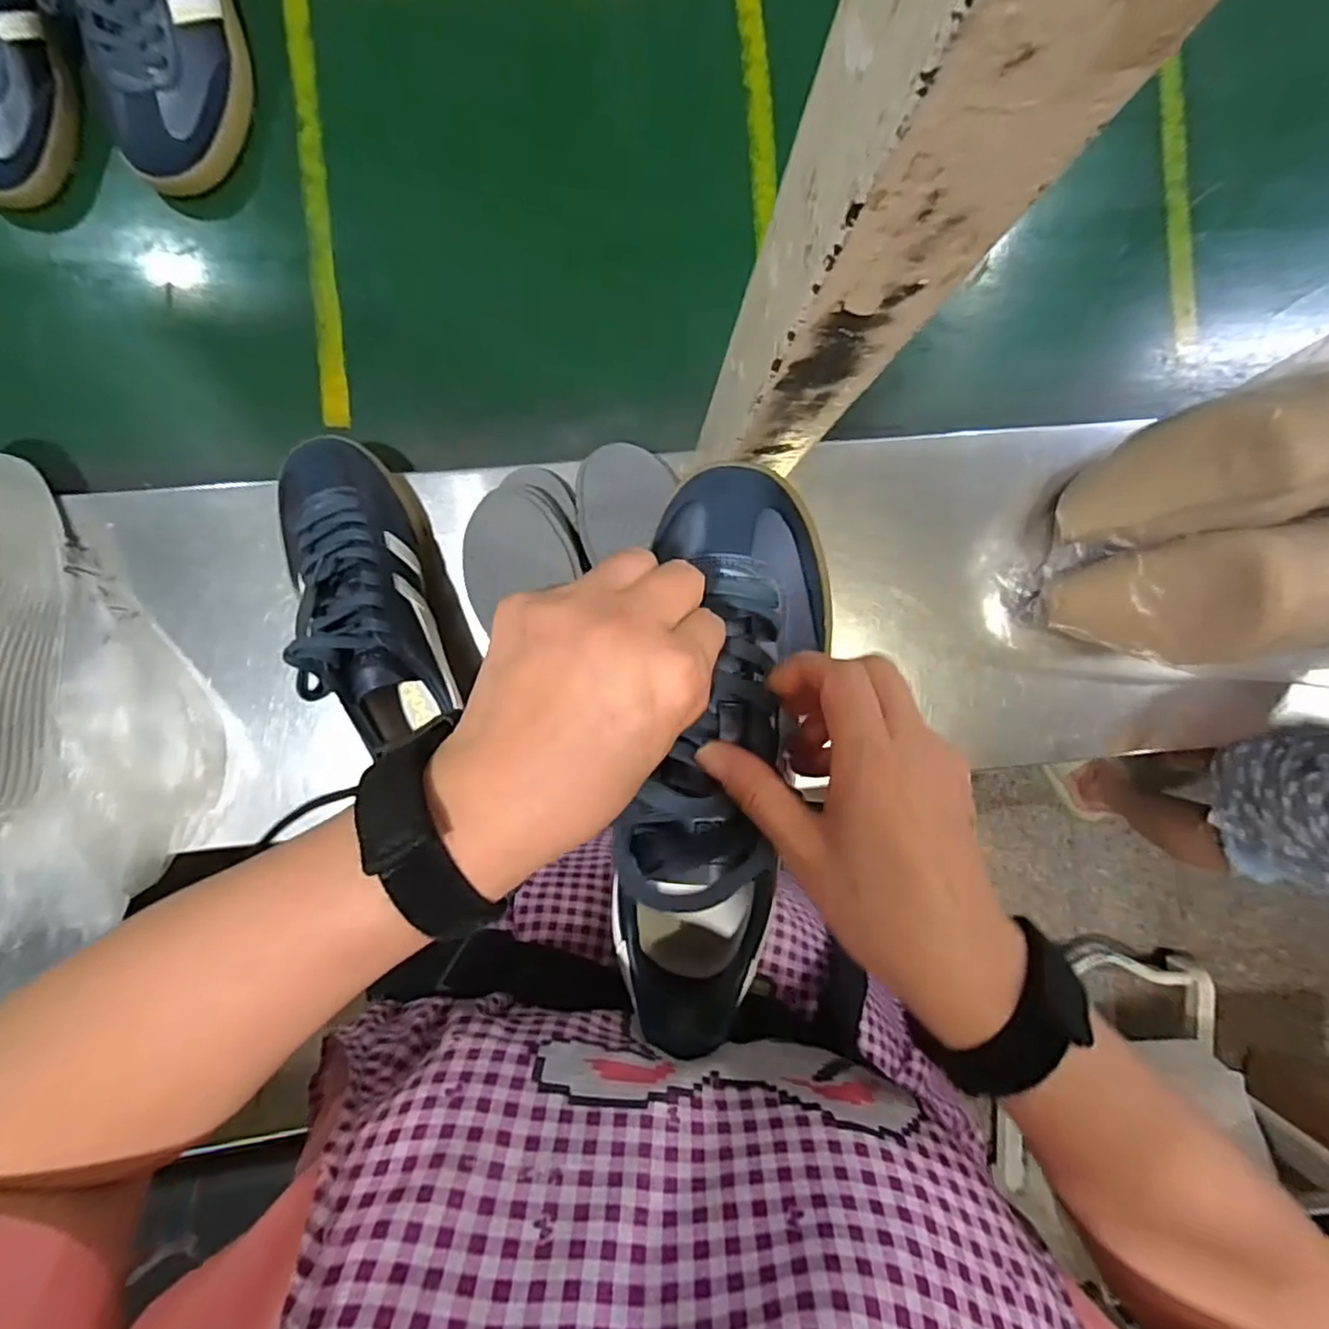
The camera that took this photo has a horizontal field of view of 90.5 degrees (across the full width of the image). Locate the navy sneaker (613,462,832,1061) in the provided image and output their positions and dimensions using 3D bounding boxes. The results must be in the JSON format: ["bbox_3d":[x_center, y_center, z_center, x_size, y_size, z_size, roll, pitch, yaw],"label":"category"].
[{"bbox_3d":[0.029,0.032,0.299,0.083,0.095,0.236,8,93,-4],"label":"navy sneaker"}]

